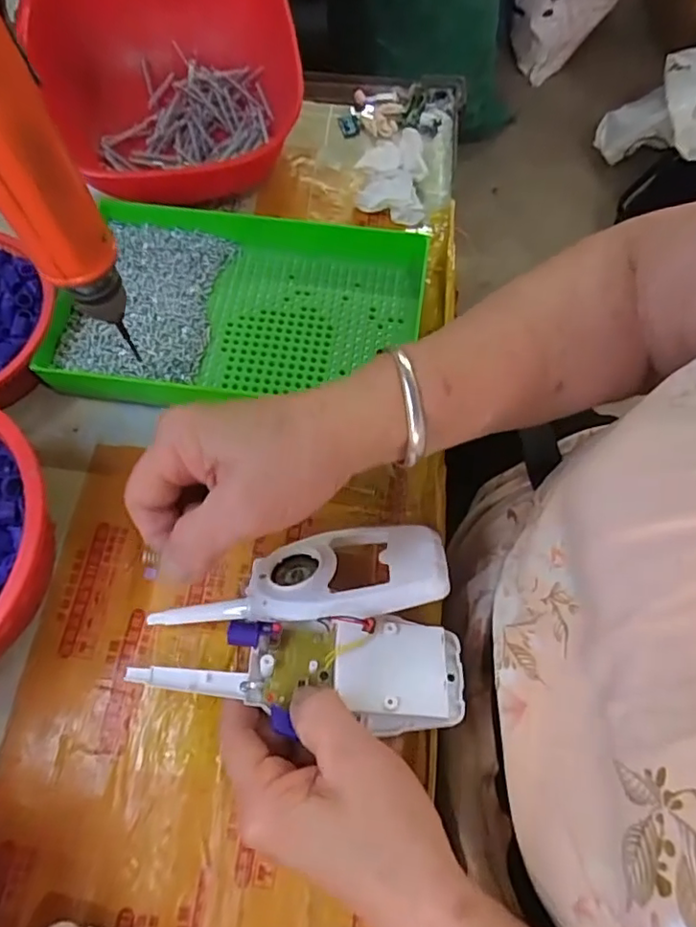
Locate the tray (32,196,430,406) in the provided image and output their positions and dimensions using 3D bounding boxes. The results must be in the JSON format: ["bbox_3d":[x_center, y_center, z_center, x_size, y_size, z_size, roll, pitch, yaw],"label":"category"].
[{"bbox_3d":[-0.072,-0.107,0.402,0.241,0.044,0.160,7,65,3],"label":"tray"}]

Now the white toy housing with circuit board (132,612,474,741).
[{"bbox_3d":[-0.020,0.106,0.299,0.162,0.024,0.054,2,65,-1],"label":"white toy housing with circuit board"}]

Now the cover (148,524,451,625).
[{"bbox_3d":[-0.026,0.065,0.326,0.158,0.013,0.057,-12,39,4],"label":"cover"}]

